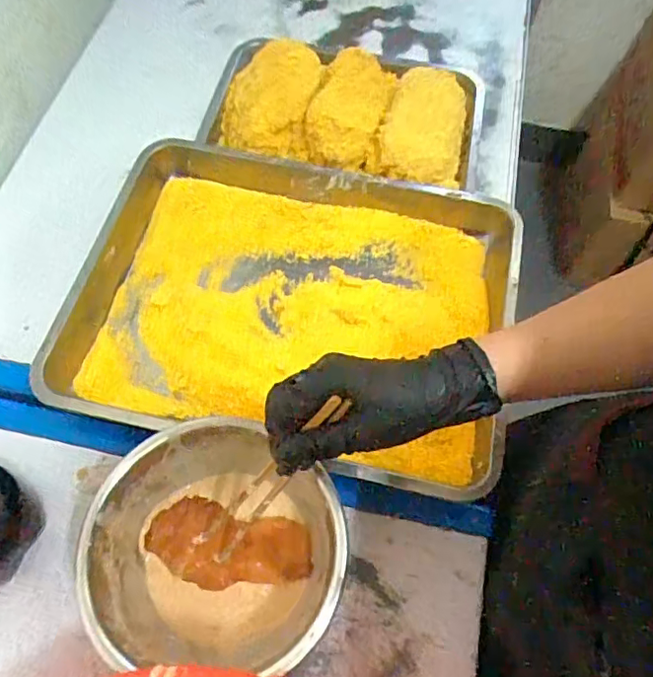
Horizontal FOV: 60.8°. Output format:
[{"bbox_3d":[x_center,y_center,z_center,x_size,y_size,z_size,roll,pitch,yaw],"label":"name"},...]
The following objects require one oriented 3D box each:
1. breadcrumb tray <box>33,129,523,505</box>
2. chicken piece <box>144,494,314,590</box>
[{"bbox_3d":[-0.043,-0.048,0.582,0.452,0.050,0.343,12,64,5],"label":"breadcrumb tray"},{"bbox_3d":[-0.085,0.184,0.491,0.141,0.010,0.068,12,64,5],"label":"chicken piece"}]

